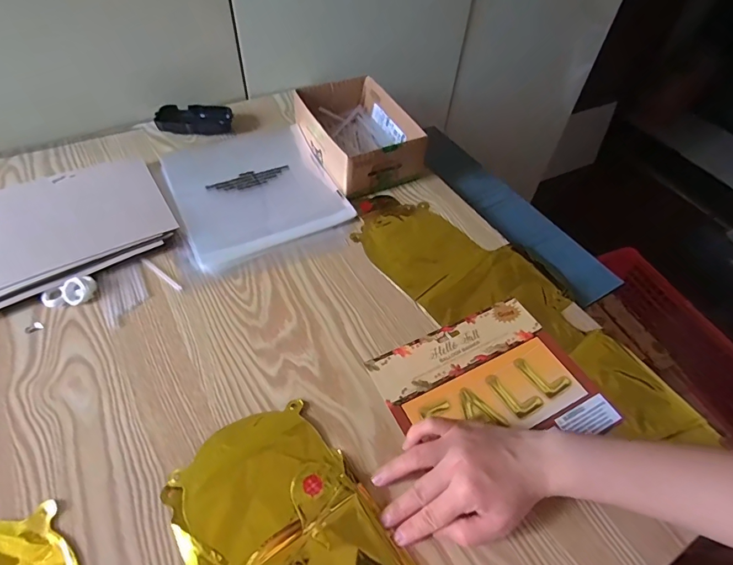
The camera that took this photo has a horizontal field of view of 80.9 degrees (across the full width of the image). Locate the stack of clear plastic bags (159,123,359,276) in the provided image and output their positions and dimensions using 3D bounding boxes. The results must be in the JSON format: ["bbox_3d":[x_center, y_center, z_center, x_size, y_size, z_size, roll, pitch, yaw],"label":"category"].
[{"bbox_3d":[-0.151,-0.130,0.582,0.203,0.012,0.265,-18,55,-17],"label":"stack of clear plastic bags"}]

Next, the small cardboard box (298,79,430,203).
[{"bbox_3d":[-0.013,-0.212,0.617,0.132,0.066,0.191,-21,56,-20],"label":"small cardboard box"}]

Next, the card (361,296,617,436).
[{"bbox_3d":[0.119,0.103,0.426,0.192,0.008,0.154,-20,56,-18],"label":"card"}]

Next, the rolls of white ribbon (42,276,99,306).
[{"bbox_3d":[-0.314,0.010,0.453,0.050,0.015,0.027,-17,55,-17],"label":"rolls of white ribbon"}]

